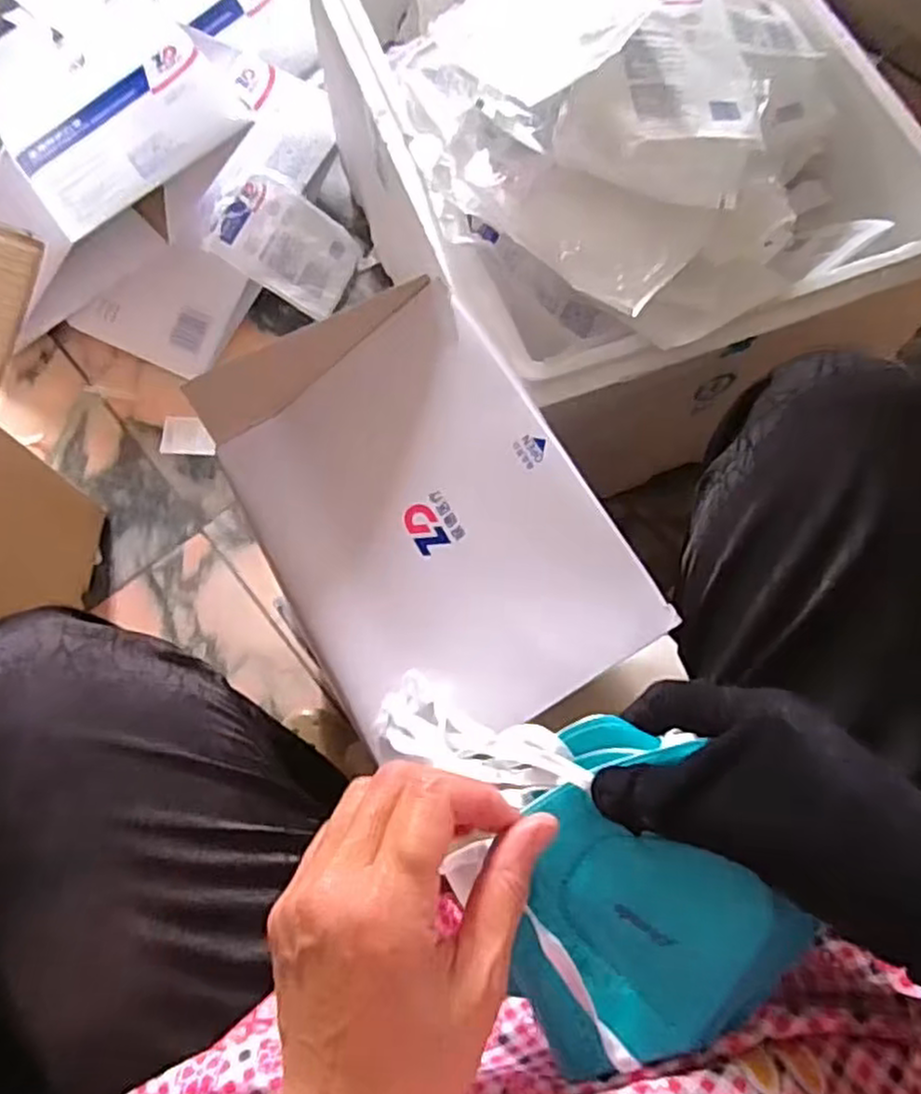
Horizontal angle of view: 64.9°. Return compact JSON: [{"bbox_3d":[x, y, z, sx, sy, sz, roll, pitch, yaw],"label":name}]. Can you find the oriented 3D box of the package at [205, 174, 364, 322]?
[{"bbox_3d":[-0.221,-0.387,0.937,0.169,0.031,0.126,31,82,-27],"label":"package"}]

